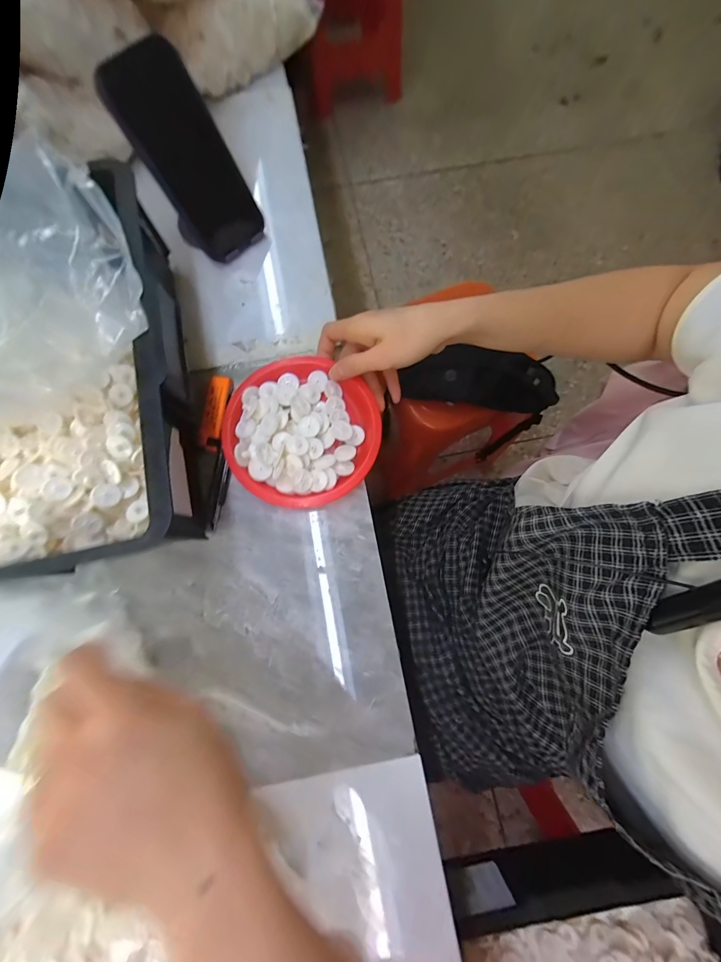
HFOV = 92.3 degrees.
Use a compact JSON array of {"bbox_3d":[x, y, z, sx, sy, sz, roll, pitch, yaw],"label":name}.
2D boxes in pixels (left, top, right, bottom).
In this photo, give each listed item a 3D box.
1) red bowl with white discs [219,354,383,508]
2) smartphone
[{"bbox_3d":[-0.061,-0.050,0.345,0.152,0.019,0.146,0,78,-1],"label":"red bowl with white discs"},{"bbox_3d":[-0.165,-0.307,0.339,0.081,0.151,0.009,-38,48,-4],"label":"smartphone"}]

